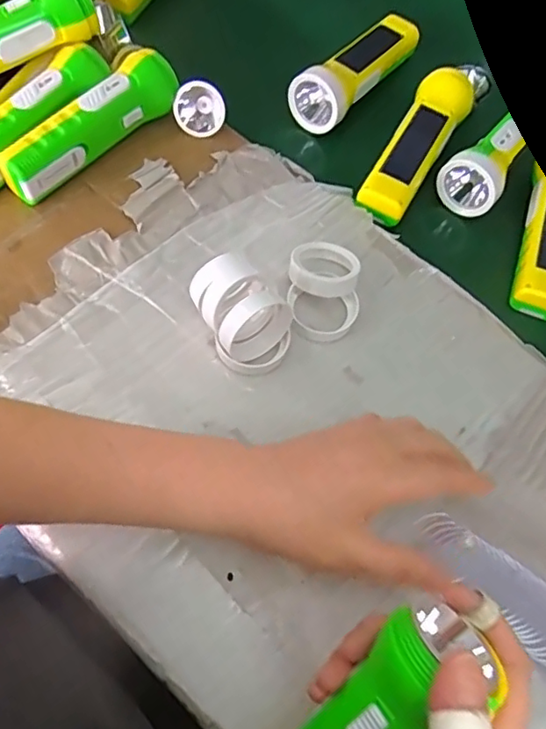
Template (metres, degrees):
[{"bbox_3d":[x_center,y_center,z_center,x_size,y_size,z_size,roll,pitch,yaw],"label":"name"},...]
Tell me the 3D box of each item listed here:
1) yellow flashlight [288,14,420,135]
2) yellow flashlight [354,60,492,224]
[{"bbox_3d":[0.076,-0.262,0.526,0.044,0.047,0.148,40,66,13],"label":"yellow flashlight"},{"bbox_3d":[0.129,-0.196,0.487,0.045,0.033,0.171,31,70,11],"label":"yellow flashlight"}]

